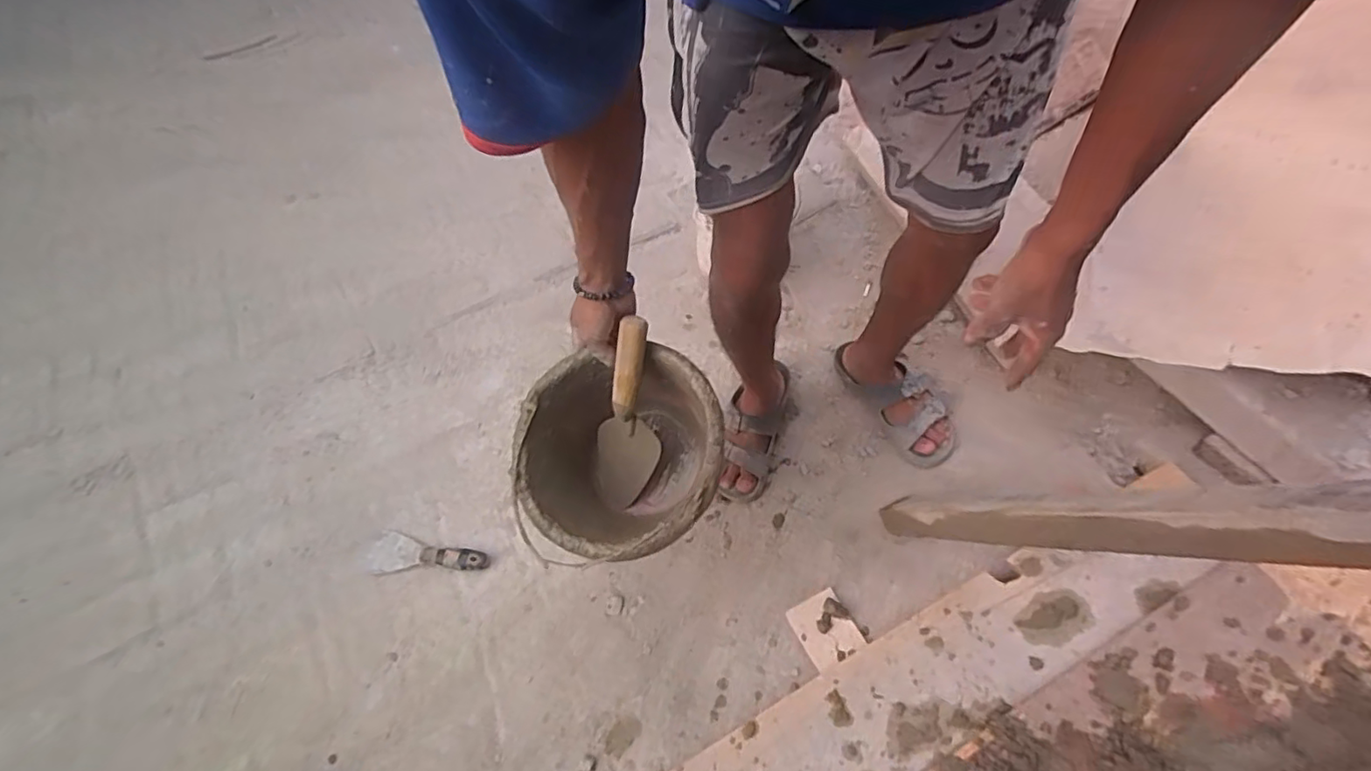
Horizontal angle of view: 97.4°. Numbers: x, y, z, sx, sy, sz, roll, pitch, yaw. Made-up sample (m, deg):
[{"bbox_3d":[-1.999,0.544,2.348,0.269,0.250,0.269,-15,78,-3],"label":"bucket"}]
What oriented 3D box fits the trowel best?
[{"bbox_3d":[-0.075,0.043,0.757,0.082,0.273,0.052,13,39,8],"label":"trowel"}]

